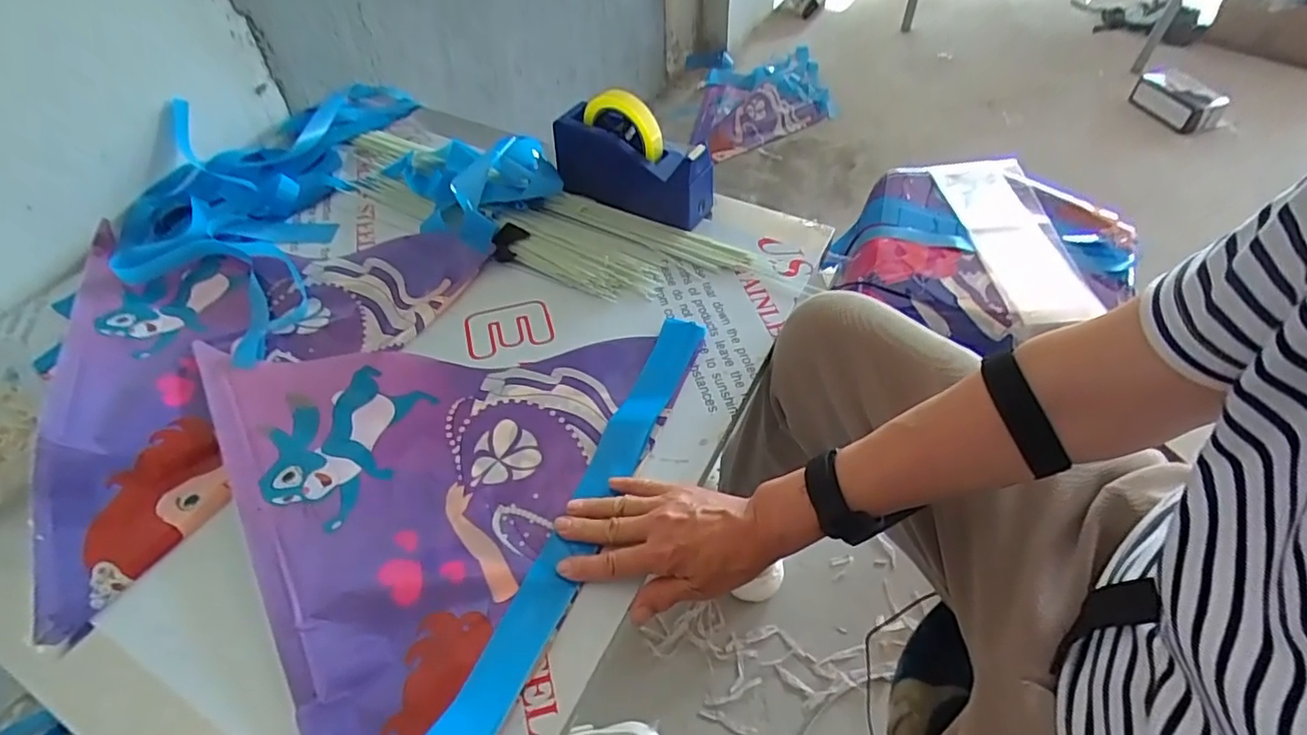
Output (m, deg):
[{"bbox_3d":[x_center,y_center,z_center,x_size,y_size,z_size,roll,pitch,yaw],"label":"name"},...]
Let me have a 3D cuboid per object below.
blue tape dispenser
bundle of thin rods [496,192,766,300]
[{"bbox_3d":[-0.024,-0.255,0.747,0.191,0.138,0.055,16,53,12],"label":"blue tape dispenser"},{"bbox_3d":[-0.036,-0.139,0.732,0.303,0.017,0.138,17,53,13],"label":"bundle of thin rods"}]

